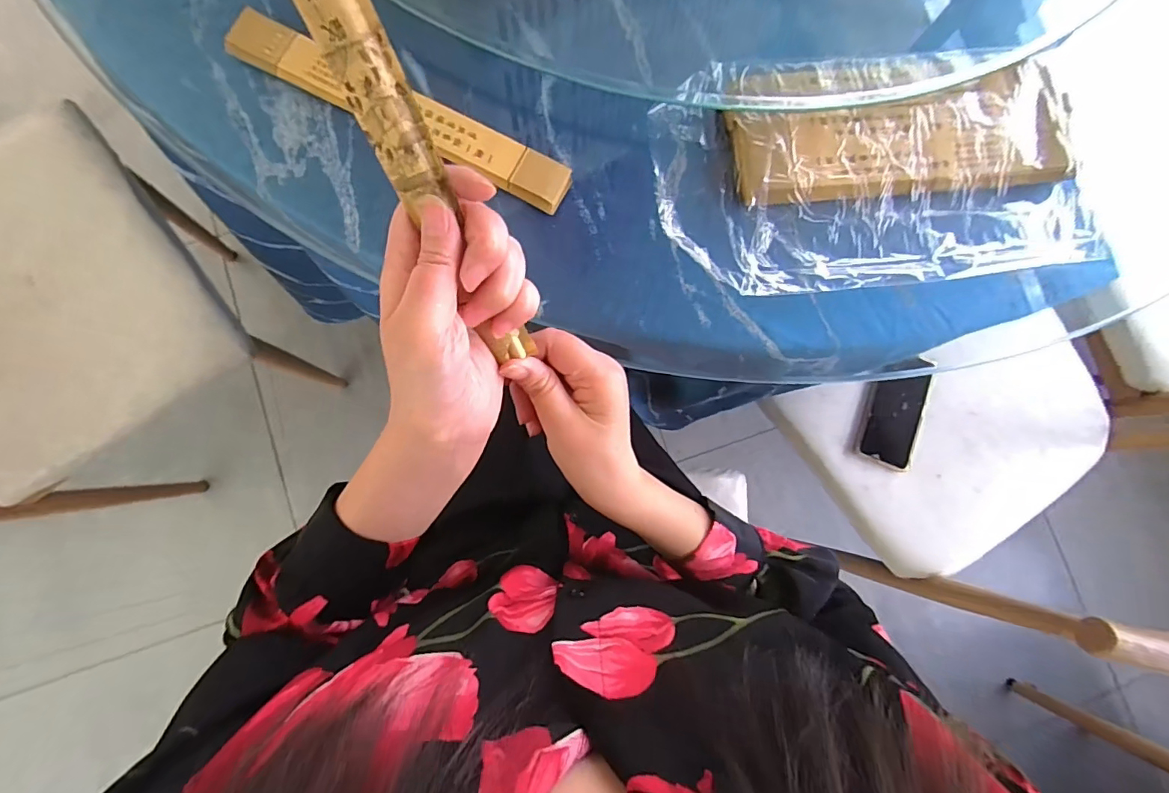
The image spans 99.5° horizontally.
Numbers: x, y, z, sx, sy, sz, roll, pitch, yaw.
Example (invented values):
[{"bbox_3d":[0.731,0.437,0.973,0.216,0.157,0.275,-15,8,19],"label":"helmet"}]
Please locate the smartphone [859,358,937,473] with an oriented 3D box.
[{"bbox_3d":[0.424,0.018,0.670,0.079,0.012,0.153,17,82,-2],"label":"smartphone"}]

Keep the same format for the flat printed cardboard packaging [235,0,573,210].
[{"bbox_3d":[-0.132,-0.208,0.360,0.260,0.016,0.035,25,82,-1],"label":"flat printed cardboard packaging"}]

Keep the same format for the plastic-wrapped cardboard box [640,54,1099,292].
[{"bbox_3d":[0.215,-0.168,0.376,0.319,0.032,0.169,-5,83,-5],"label":"plastic-wrapped cardboard box"}]

